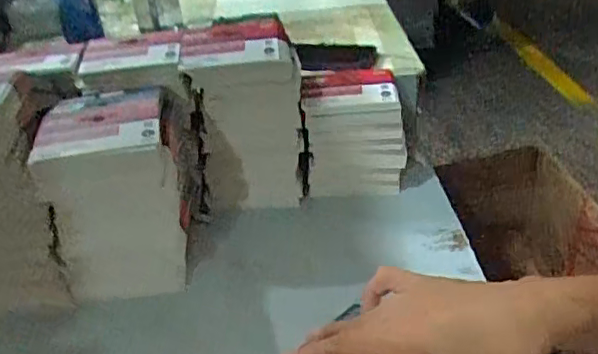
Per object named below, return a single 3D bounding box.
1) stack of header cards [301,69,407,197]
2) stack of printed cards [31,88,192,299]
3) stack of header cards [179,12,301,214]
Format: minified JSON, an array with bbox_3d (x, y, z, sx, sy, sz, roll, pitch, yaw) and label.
[{"bbox_3d":[0.059,-0.047,0.652,0.109,0.128,0.092,-2,32,-1],"label":"stack of header cards"},{"bbox_3d":[-0.161,0.009,0.540,0.119,0.161,0.131,-7,32,-8],"label":"stack of printed cards"},{"bbox_3d":[-0.056,-0.062,0.614,0.114,0.185,0.081,-5,32,-6],"label":"stack of header cards"}]

